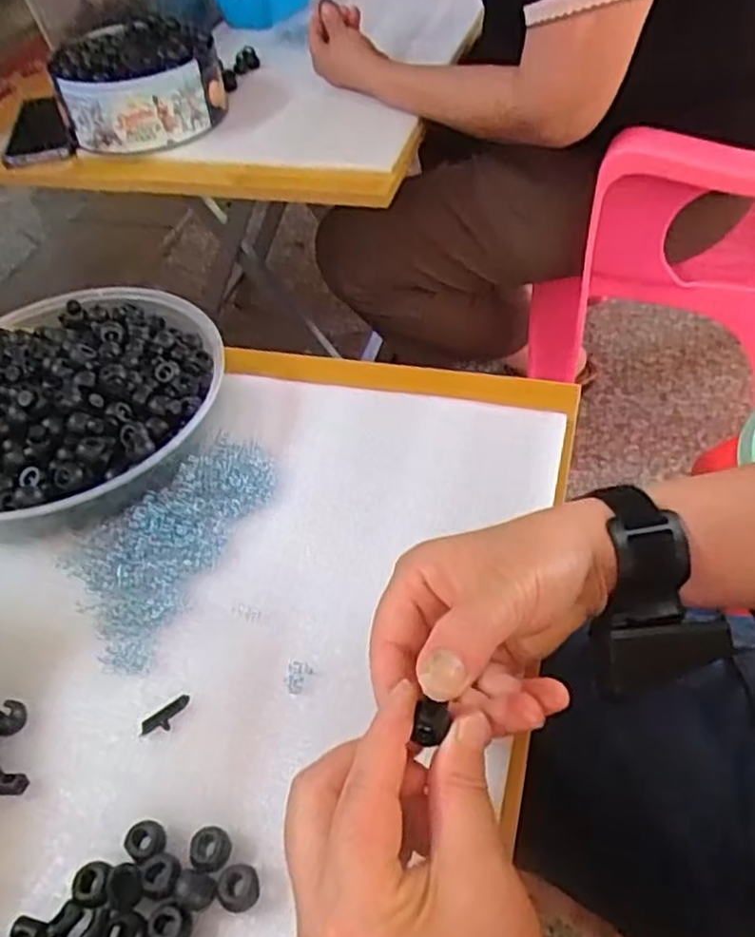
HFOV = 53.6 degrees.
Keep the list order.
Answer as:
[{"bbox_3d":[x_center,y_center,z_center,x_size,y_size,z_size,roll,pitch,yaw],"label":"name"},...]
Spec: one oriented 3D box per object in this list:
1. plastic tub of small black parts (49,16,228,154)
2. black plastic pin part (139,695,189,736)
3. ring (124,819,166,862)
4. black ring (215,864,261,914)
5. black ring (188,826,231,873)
[{"bbox_3d":[-0.270,-0.445,0.855,0.176,0.075,0.178,-18,48,-8],"label":"plastic tub of small black parts"},{"bbox_3d":[-0.107,0.126,0.379,0.027,0.004,0.010,-34,52,-22],"label":"black plastic pin part"},{"bbox_3d":[-0.103,0.166,0.332,0.017,0.011,0.016,-4,47,4],"label":"ring"},{"bbox_3d":[-0.058,0.176,0.314,0.017,0.014,0.019,-38,54,-24],"label":"black ring"},{"bbox_3d":[-0.073,0.168,0.328,0.017,0.009,0.018,-4,47,4],"label":"black ring"}]

